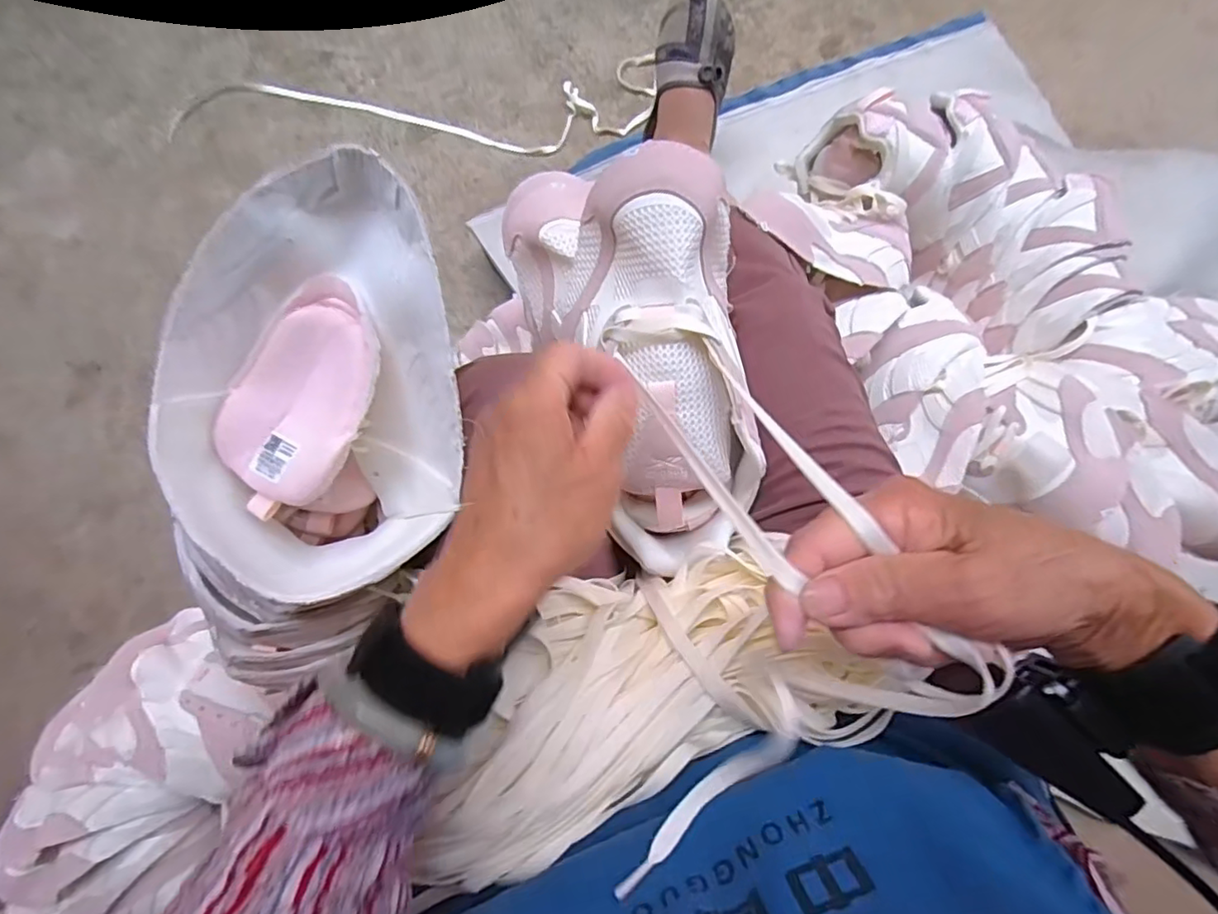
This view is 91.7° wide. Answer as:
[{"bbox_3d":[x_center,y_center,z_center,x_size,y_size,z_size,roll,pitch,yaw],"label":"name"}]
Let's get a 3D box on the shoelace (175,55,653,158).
[{"bbox_3d":[-0.259,-0.457,0.787,0.639,0.015,0.128,-3,80,0],"label":"shoelace"}]

